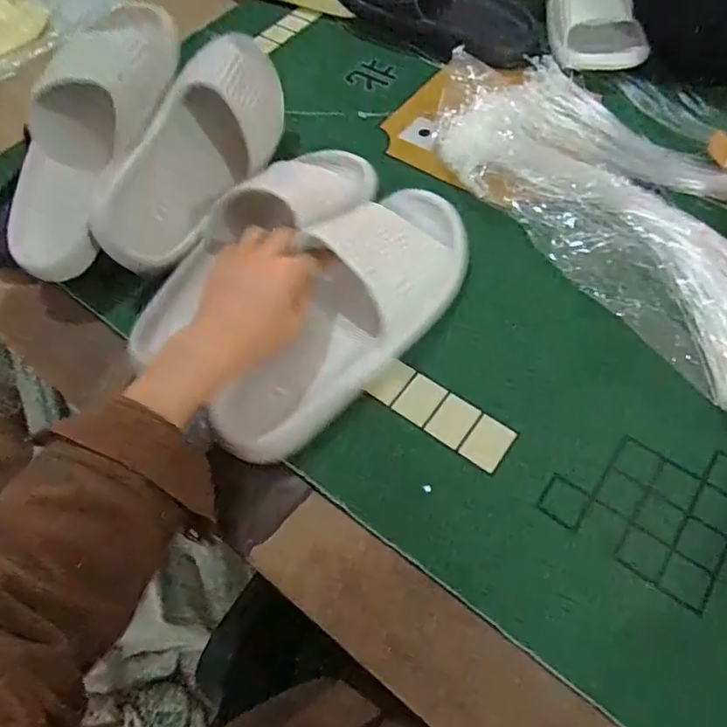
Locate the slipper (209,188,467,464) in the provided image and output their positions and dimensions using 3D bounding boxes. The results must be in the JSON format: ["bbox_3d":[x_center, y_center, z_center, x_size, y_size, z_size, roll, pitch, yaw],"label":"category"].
[{"bbox_3d":[-0.010,-0.047,0.421,0.105,0.066,0.281,31,71,17],"label":"slipper"}]

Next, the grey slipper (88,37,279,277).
[{"bbox_3d":[-0.153,-0.198,0.494,0.090,0.085,0.245,26,79,15],"label":"grey slipper"}]

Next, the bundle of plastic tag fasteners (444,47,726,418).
[{"bbox_3d":[0.259,-0.148,0.469,0.216,0.037,0.453,-30,65,-12],"label":"bundle of plastic tag fasteners"}]

